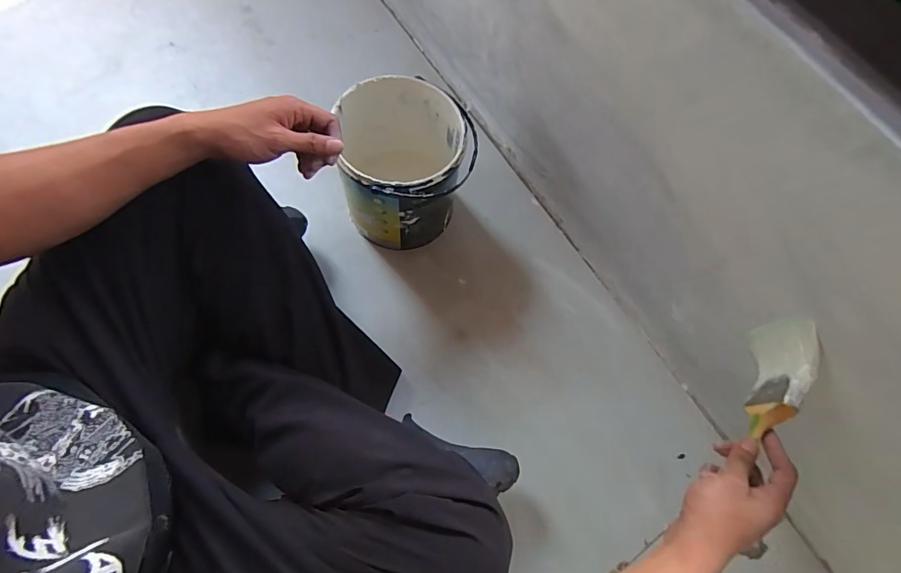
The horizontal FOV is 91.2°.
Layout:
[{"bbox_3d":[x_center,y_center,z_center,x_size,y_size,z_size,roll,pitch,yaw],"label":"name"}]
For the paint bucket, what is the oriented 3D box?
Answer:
[{"bbox_3d":[-0.070,-0.174,0.669,0.170,0.195,0.186,1,69,-4],"label":"paint bucket"}]

